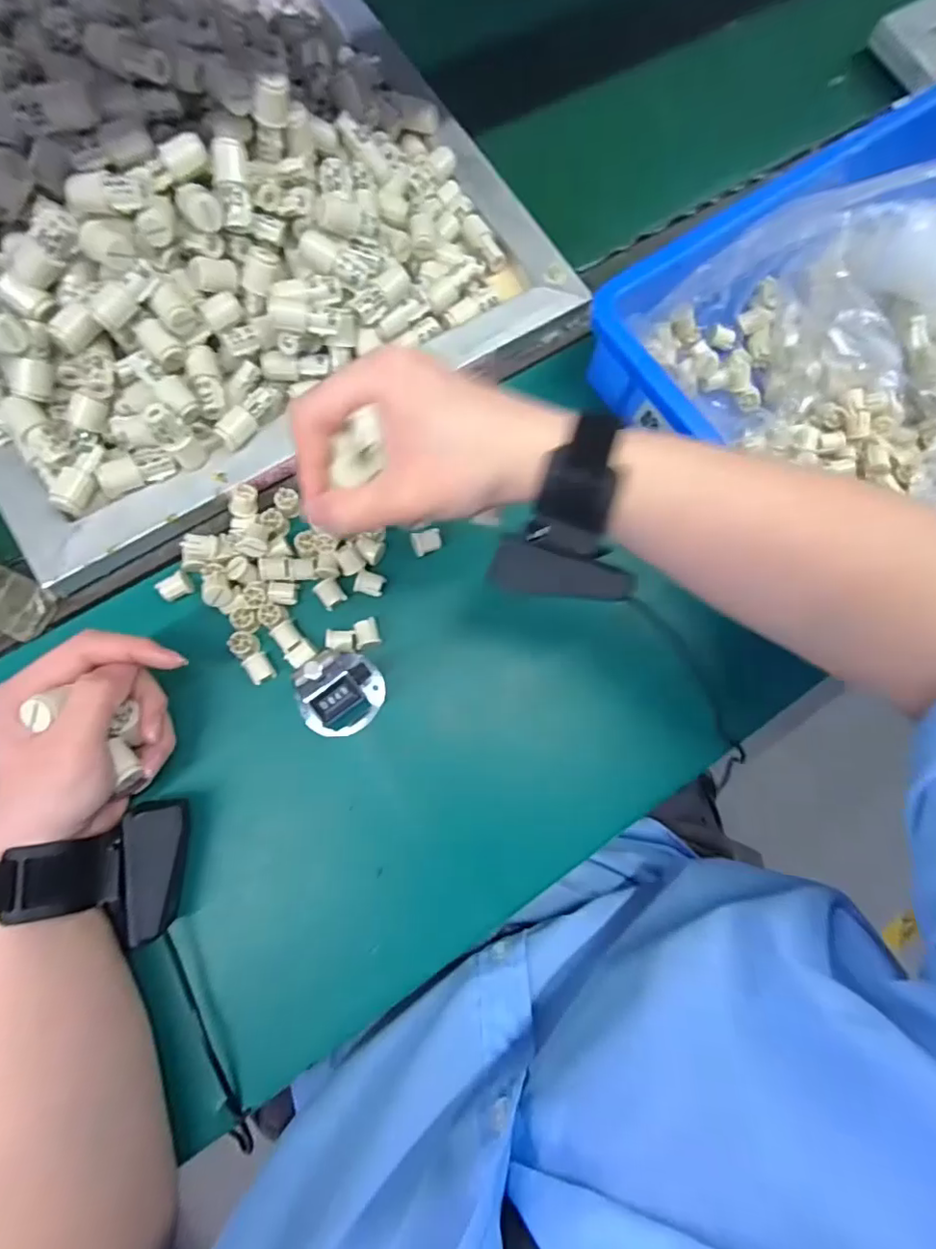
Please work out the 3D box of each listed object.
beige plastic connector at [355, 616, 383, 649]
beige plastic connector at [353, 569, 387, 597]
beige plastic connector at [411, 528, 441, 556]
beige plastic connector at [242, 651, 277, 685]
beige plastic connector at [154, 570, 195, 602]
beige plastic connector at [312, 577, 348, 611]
[{"bbox_3d":[-0.066,0.006,0.373,0.016,0.009,0.017,-18,79,-8],"label":"beige plastic connector"},{"bbox_3d":[-0.065,-0.027,0.378,0.018,0.012,0.015,16,77,-1],"label":"beige plastic connector"},{"bbox_3d":[-0.027,-0.056,0.387,0.019,0.009,0.015,-18,79,-8],"label":"beige plastic connector"},{"bbox_3d":[-0.132,0.027,0.361,0.014,0.009,0.018,-30,81,-10],"label":"beige plastic connector"},{"bbox_3d":[-0.187,-0.024,0.367,0.019,0.008,0.016,-29,81,-10],"label":"beige plastic connector"},{"bbox_3d":[-0.090,-0.020,0.374,0.016,0.009,0.018,-37,82,-11],"label":"beige plastic connector"}]

